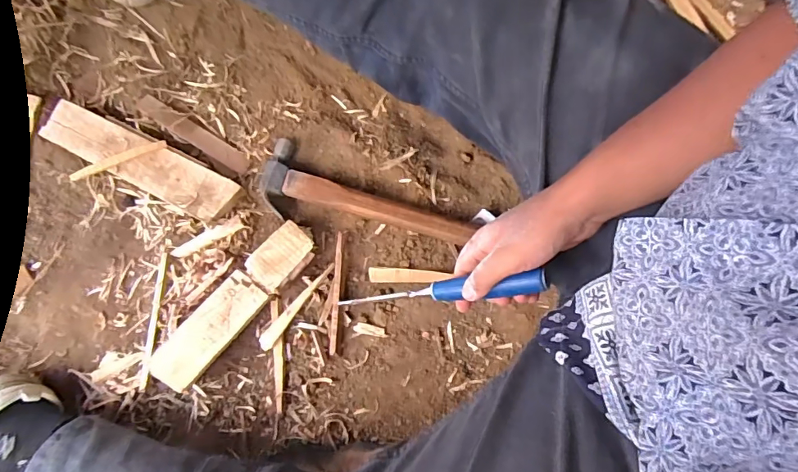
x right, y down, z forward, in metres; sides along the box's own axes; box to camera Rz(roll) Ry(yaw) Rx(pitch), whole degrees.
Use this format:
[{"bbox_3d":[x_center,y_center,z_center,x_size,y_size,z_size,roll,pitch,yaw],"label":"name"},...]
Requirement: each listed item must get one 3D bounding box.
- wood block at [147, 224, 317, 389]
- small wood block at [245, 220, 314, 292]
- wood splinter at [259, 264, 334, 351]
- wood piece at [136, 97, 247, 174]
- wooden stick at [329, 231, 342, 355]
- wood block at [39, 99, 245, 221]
[{"bbox_3d":[-0.203,0.102,0.510,0.049,0.022,0.137,43,79,8],"label":"wood block"},{"bbox_3d":[-0.132,0.022,0.527,0.043,0.028,0.073,42,79,8],"label":"small wood block"},{"bbox_3d":[-0.113,0.075,0.522,0.015,0.009,0.115,36,78,7],"label":"wood splinter"},{"bbox_3d":[-0.248,-0.124,0.573,0.148,0.013,0.024,32,78,6],"label":"wood piece"},{"bbox_3d":[-0.069,0.061,0.524,0.007,0.013,0.134,3,76,-1],"label":"wooden stick"},{"bbox_3d":[-0.299,-0.088,0.555,0.230,0.033,0.060,27,75,1],"label":"wood block"}]

